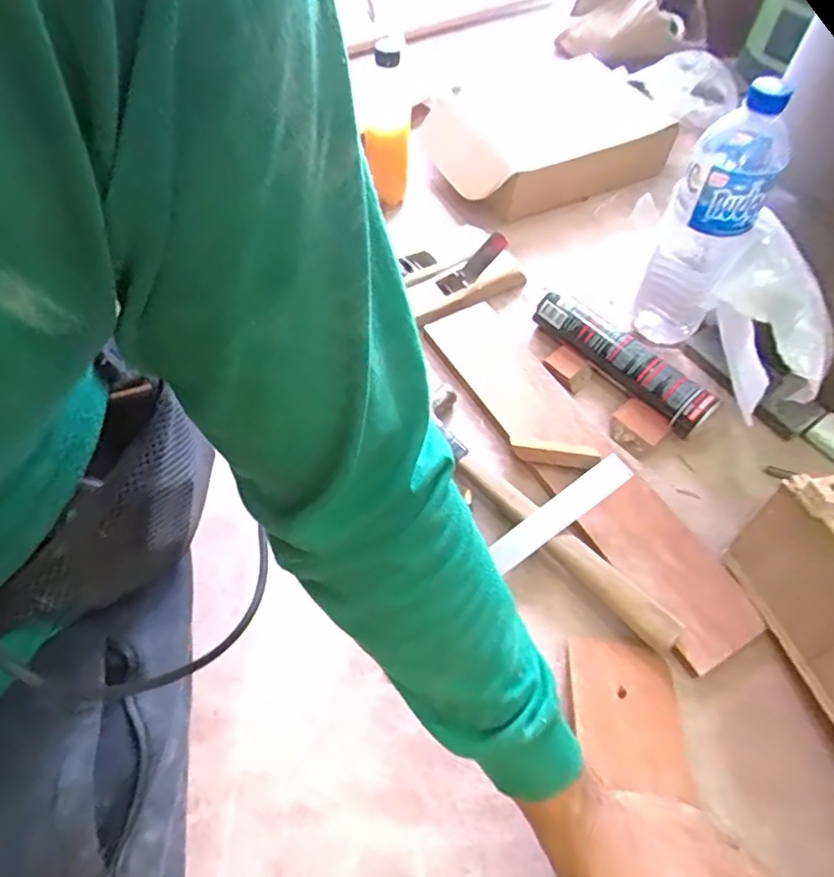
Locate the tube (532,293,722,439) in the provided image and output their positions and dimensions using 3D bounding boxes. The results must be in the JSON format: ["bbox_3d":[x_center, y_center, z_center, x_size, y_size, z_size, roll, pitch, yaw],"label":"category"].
[{"bbox_3d":[0.208,-0.083,0.600,0.048,0.043,0.208,-37,65,-23],"label":"tube"}]

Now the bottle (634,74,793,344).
[{"bbox_3d":[0.267,-0.191,0.545,0.074,0.262,0.083,28,61,15],"label":"bottle"}]

